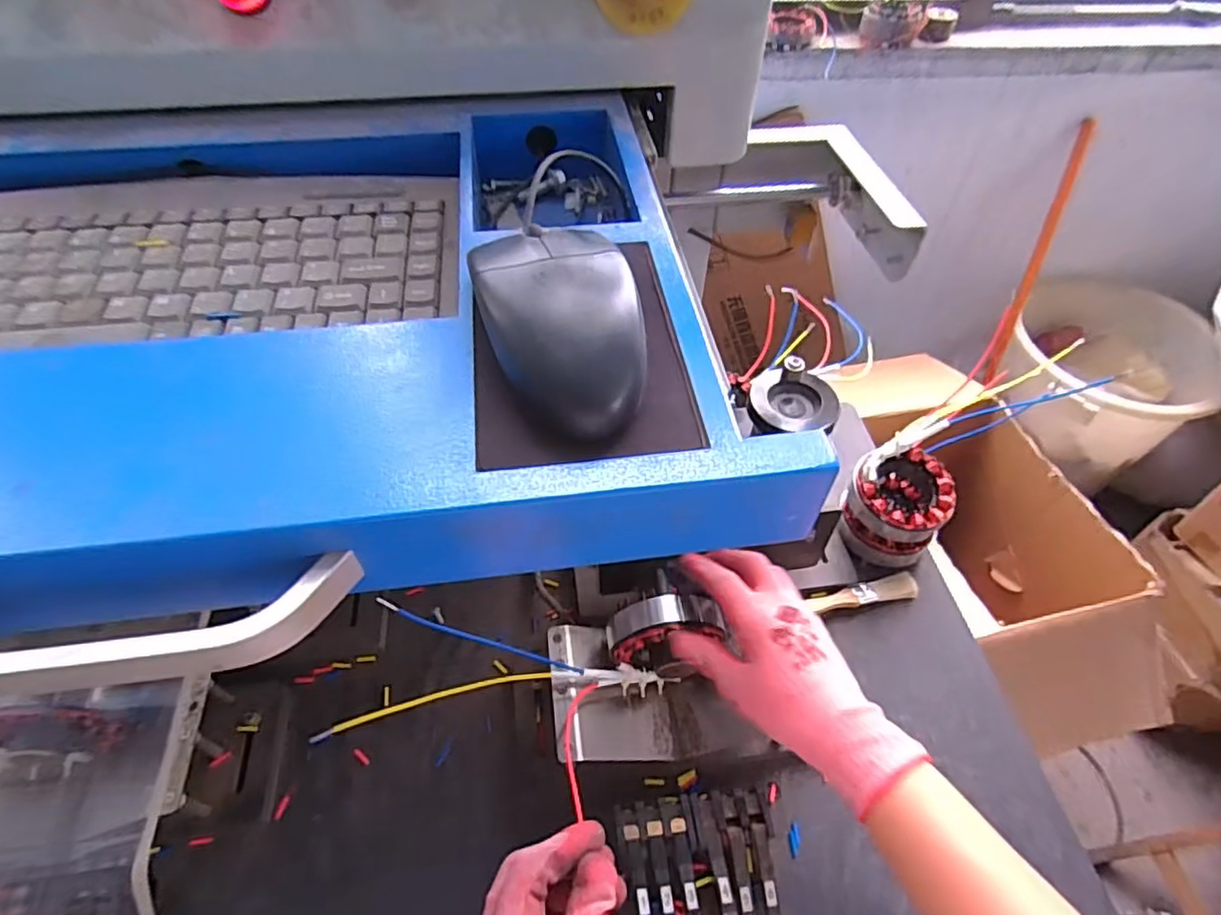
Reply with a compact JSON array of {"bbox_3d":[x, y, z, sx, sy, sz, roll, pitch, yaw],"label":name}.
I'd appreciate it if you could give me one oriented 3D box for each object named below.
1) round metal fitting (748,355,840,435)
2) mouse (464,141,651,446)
[{"bbox_3d":[0.127,-0.042,0.441,0.059,0.027,0.050,9,52,7],"label":"round metal fitting"},{"bbox_3d":[-0.021,-0.063,0.246,0.061,0.034,0.119,-5,52,-4],"label":"mouse"}]

